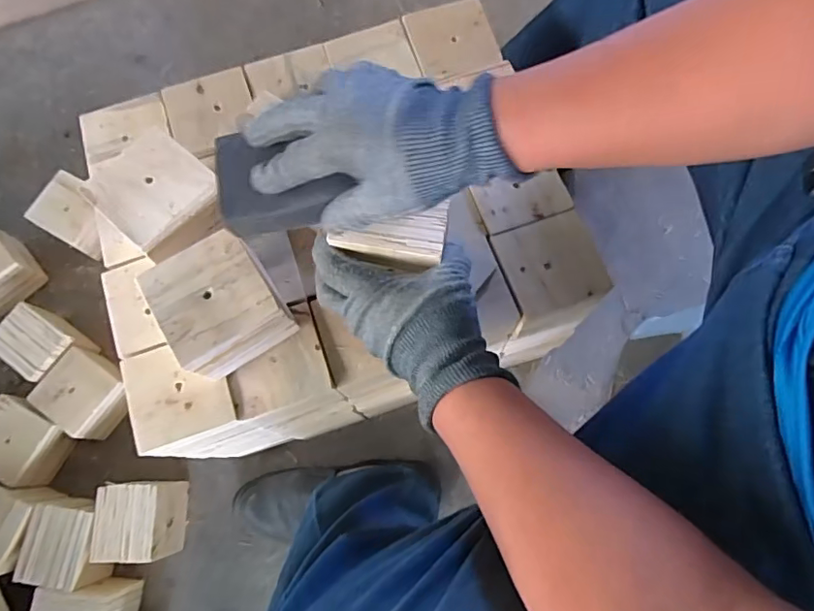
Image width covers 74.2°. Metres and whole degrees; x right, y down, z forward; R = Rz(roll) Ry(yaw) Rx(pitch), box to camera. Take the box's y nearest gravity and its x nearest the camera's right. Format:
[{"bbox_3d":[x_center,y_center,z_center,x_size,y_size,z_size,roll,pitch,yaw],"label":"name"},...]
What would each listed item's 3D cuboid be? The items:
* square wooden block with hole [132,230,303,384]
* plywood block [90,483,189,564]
[{"bbox_3d":[-0.164,-0.003,0.475,0.091,0.072,0.108,-33,77,-7],"label":"square wooden block with hole"},{"bbox_3d":[-0.352,0.283,0.720,0.084,0.090,0.093,-2,75,1],"label":"plywood block"}]

